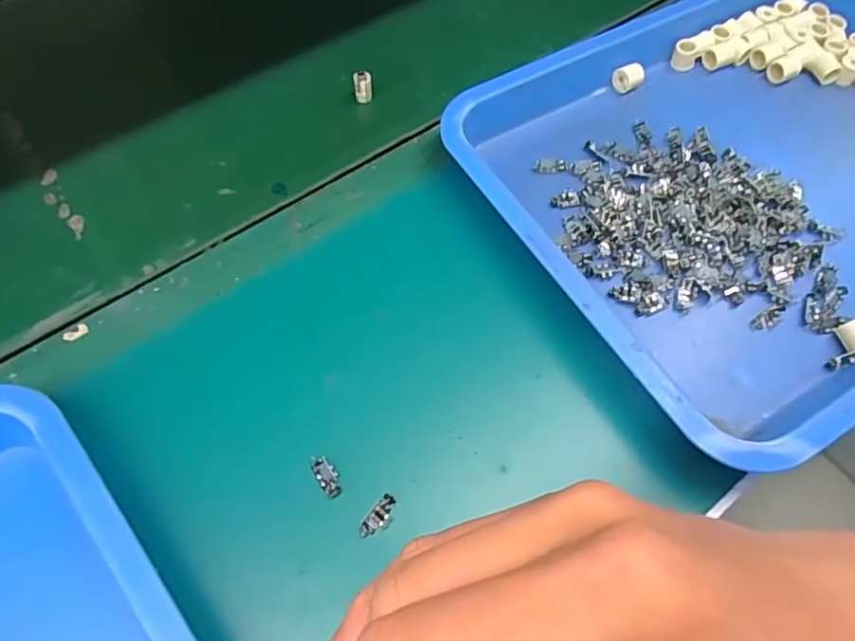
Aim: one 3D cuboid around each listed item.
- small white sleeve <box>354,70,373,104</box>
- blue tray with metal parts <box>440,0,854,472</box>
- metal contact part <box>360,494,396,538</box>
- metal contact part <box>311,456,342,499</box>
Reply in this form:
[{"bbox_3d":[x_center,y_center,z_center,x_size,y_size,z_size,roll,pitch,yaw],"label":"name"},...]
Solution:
[{"bbox_3d":[-0.055,-0.199,0.501,0.016,0.024,0.009,-6,61,-5],"label":"small white sleeve"},{"bbox_3d":[0.267,-0.124,0.458,0.445,0.043,0.349,-28,65,-16],"label":"blue tray with metal parts"},{"bbox_3d":[-0.028,0.113,0.341,0.010,0.005,0.027,33,65,16],"label":"metal contact part"},{"bbox_3d":[-0.060,0.093,0.351,0.012,0.005,0.028,-30,65,-17],"label":"metal contact part"}]

